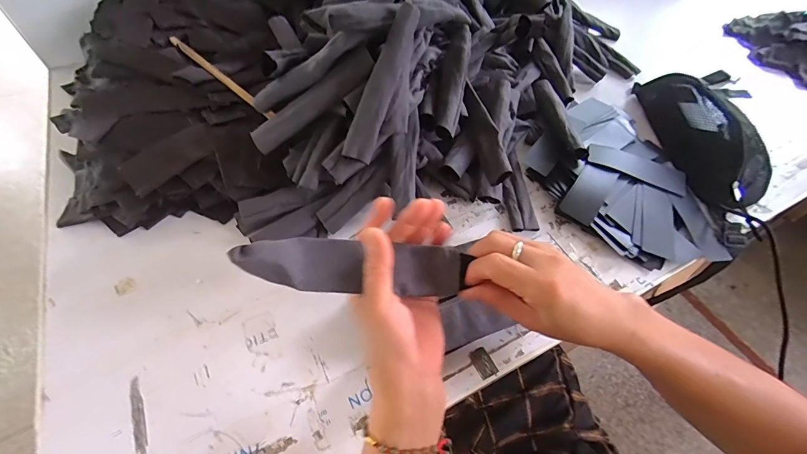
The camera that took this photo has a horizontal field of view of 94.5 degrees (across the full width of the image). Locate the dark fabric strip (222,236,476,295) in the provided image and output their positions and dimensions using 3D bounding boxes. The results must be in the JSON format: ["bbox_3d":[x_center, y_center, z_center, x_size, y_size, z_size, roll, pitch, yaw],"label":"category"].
[{"bbox_3d":[-0.034,0.026,0.295,0.175,0.028,0.045,5,53,-17],"label":"dark fabric strip"}]

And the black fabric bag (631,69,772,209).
[{"bbox_3d":[0.495,-0.167,0.616,0.122,0.088,0.295,-4,55,-5],"label":"black fabric bag"}]

